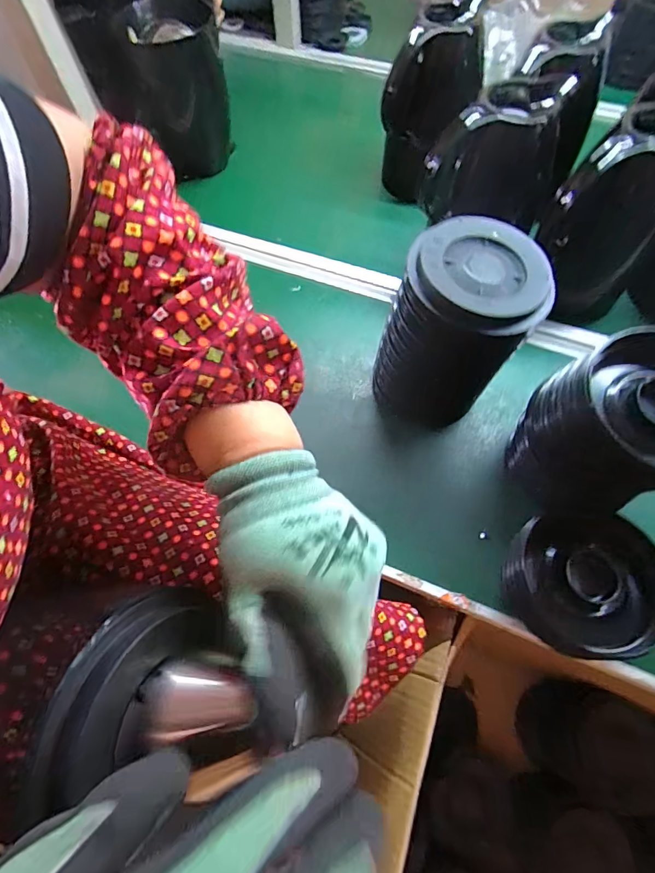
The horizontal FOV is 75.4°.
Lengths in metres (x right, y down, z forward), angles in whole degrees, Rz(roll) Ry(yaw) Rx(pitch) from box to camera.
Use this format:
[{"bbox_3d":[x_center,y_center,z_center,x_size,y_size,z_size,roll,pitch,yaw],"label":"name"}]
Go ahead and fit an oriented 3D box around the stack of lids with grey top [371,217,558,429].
[{"bbox_3d":[0.122,-0.100,0.427,0.129,0.184,0.109,19,64,10],"label":"stack of lids with grey top"}]

